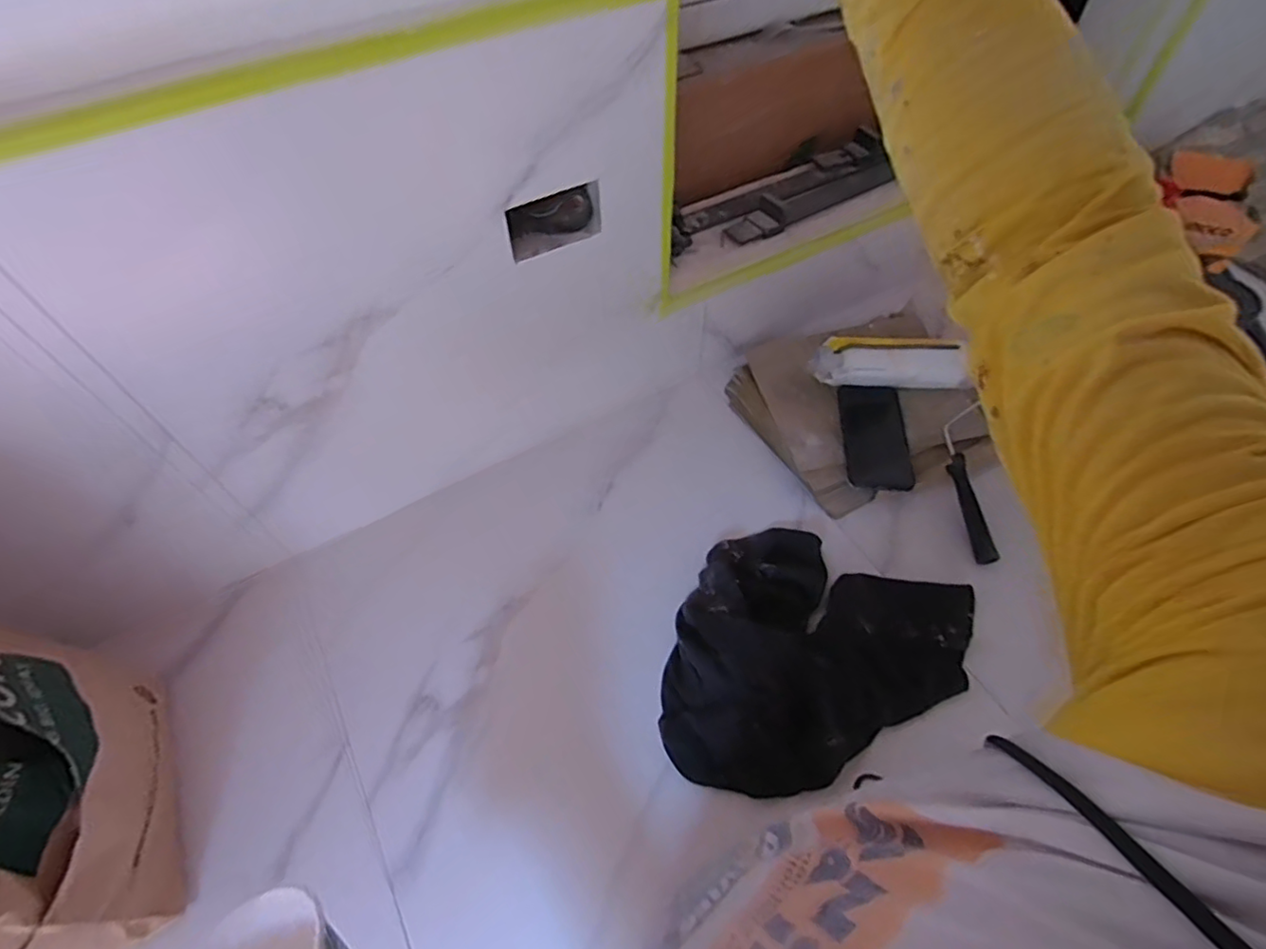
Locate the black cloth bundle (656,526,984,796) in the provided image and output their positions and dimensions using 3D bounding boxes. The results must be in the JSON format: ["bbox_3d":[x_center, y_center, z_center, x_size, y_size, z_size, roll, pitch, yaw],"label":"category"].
[{"bbox_3d":[0.203,0.190,0.645,0.308,0.073,0.298,15,57,11],"label":"black cloth bundle"}]

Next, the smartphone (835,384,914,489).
[{"bbox_3d":[0.323,-0.053,0.820,0.081,0.015,0.163,3,56,3],"label":"smartphone"}]

